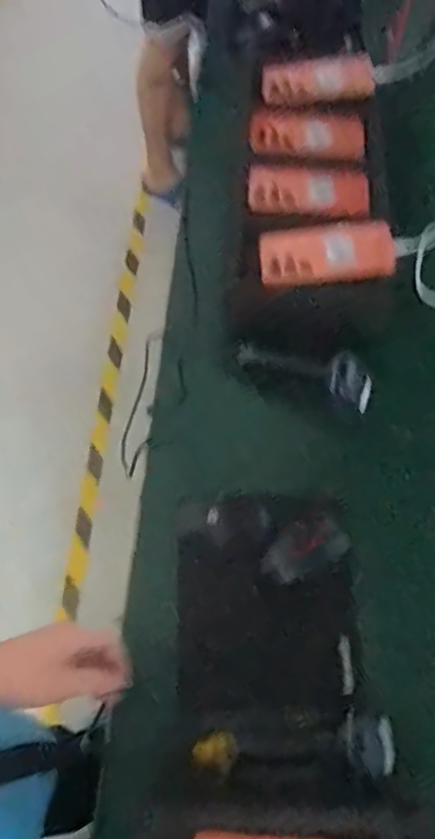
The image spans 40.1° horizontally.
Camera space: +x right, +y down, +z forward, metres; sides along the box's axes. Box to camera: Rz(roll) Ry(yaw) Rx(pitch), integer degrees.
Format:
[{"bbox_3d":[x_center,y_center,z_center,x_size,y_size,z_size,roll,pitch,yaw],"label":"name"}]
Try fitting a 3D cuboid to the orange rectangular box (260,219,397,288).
[{"bbox_3d":[0.140,-0.216,0.769,0.165,0.027,0.073,-3,64,9],"label":"orange rectangular box"}]

